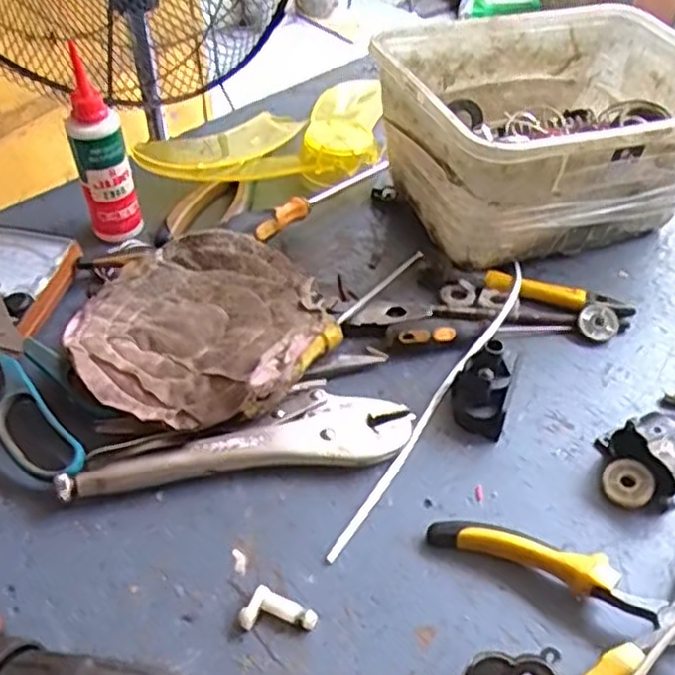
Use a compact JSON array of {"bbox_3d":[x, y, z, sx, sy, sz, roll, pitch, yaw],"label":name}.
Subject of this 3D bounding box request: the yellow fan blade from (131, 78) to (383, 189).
[{"bbox_3d":[-0.072,-0.194,0.691,0.229,0.049,0.127,-2,46,-3],"label":"yellow fan blade"}]

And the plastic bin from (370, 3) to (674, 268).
[{"bbox_3d":[0.175,-0.164,0.603,0.259,0.142,0.192,-15,48,-15],"label":"plastic bin"}]

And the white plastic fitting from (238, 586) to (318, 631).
[{"bbox_3d":[-0.032,0.150,0.388,0.038,0.011,0.021,17,48,15],"label":"white plastic fitting"}]

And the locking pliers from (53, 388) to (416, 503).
[{"bbox_3d":[-0.062,0.061,0.462,0.217,0.015,0.060,-6,46,-7],"label":"locking pliers"}]

